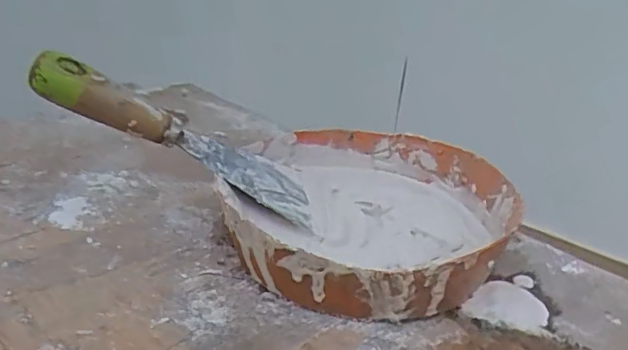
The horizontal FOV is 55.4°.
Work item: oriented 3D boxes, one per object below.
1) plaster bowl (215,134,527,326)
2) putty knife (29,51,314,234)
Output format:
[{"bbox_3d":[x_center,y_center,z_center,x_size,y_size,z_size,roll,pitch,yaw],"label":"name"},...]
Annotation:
[{"bbox_3d":[0.038,0.025,0.387,0.162,0.048,0.173,7,25,9],"label":"plaster bowl"},{"bbox_3d":[-0.082,-0.021,0.369,0.181,0.023,0.050,29,18,-19],"label":"putty knife"}]

